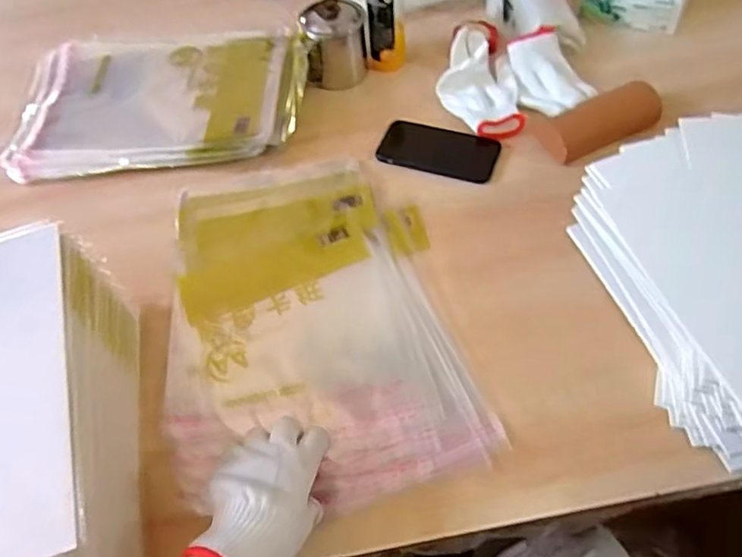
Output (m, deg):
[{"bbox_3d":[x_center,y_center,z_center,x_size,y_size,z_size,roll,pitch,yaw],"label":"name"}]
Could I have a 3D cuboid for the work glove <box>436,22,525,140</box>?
[{"bbox_3d":[0.147,-0.281,0.828,0.107,0.044,0.221,0,55,5],"label":"work glove"}]

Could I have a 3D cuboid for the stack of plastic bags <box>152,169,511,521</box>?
[{"bbox_3d":[-0.068,0.032,0.636,0.292,0.017,0.408,-13,55,-4],"label":"stack of plastic bags"}]

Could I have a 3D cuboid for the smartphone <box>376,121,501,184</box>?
[{"bbox_3d":[0.087,-0.166,0.766,0.146,0.015,0.069,13,57,14],"label":"smartphone"}]

